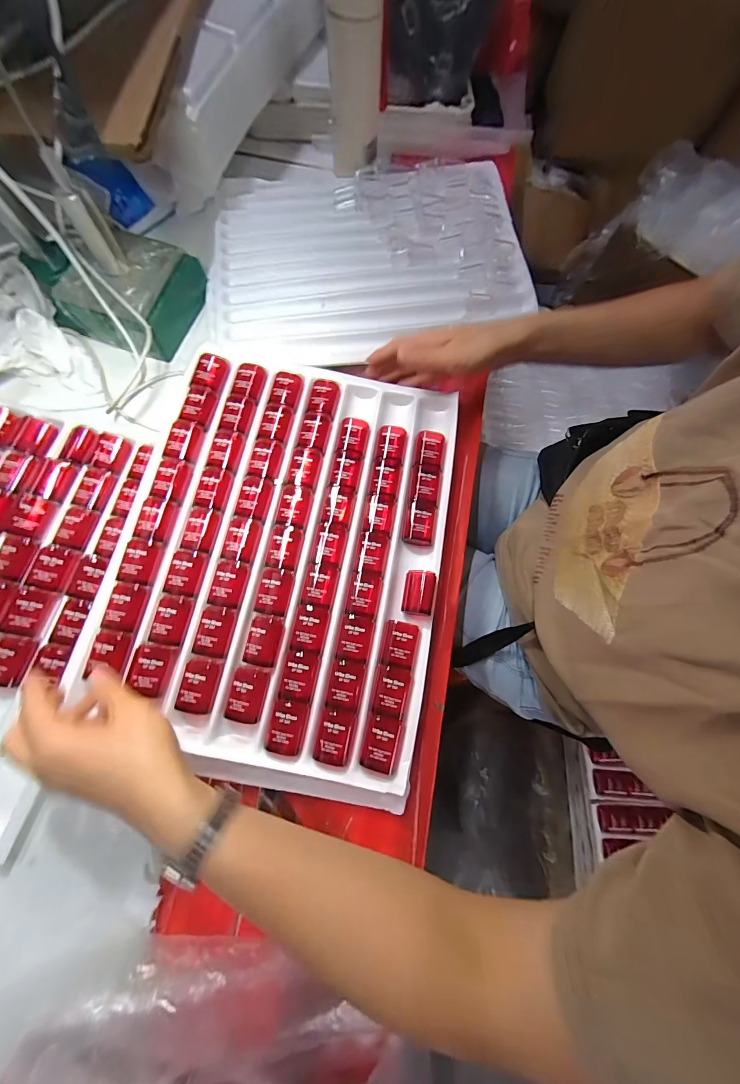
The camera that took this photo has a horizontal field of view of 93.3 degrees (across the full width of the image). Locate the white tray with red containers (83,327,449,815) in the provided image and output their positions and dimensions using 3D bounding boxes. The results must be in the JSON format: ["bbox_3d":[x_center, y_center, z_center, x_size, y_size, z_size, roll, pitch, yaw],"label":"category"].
[{"bbox_3d":[-0.079,0.002,0.344,0.299,0.044,0.419,8,74,3],"label":"white tray with red containers"}]

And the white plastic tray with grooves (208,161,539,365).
[{"bbox_3d":[-0.007,-0.369,0.447,0.393,0.025,0.298,-9,74,-2],"label":"white plastic tray with grooves"}]

